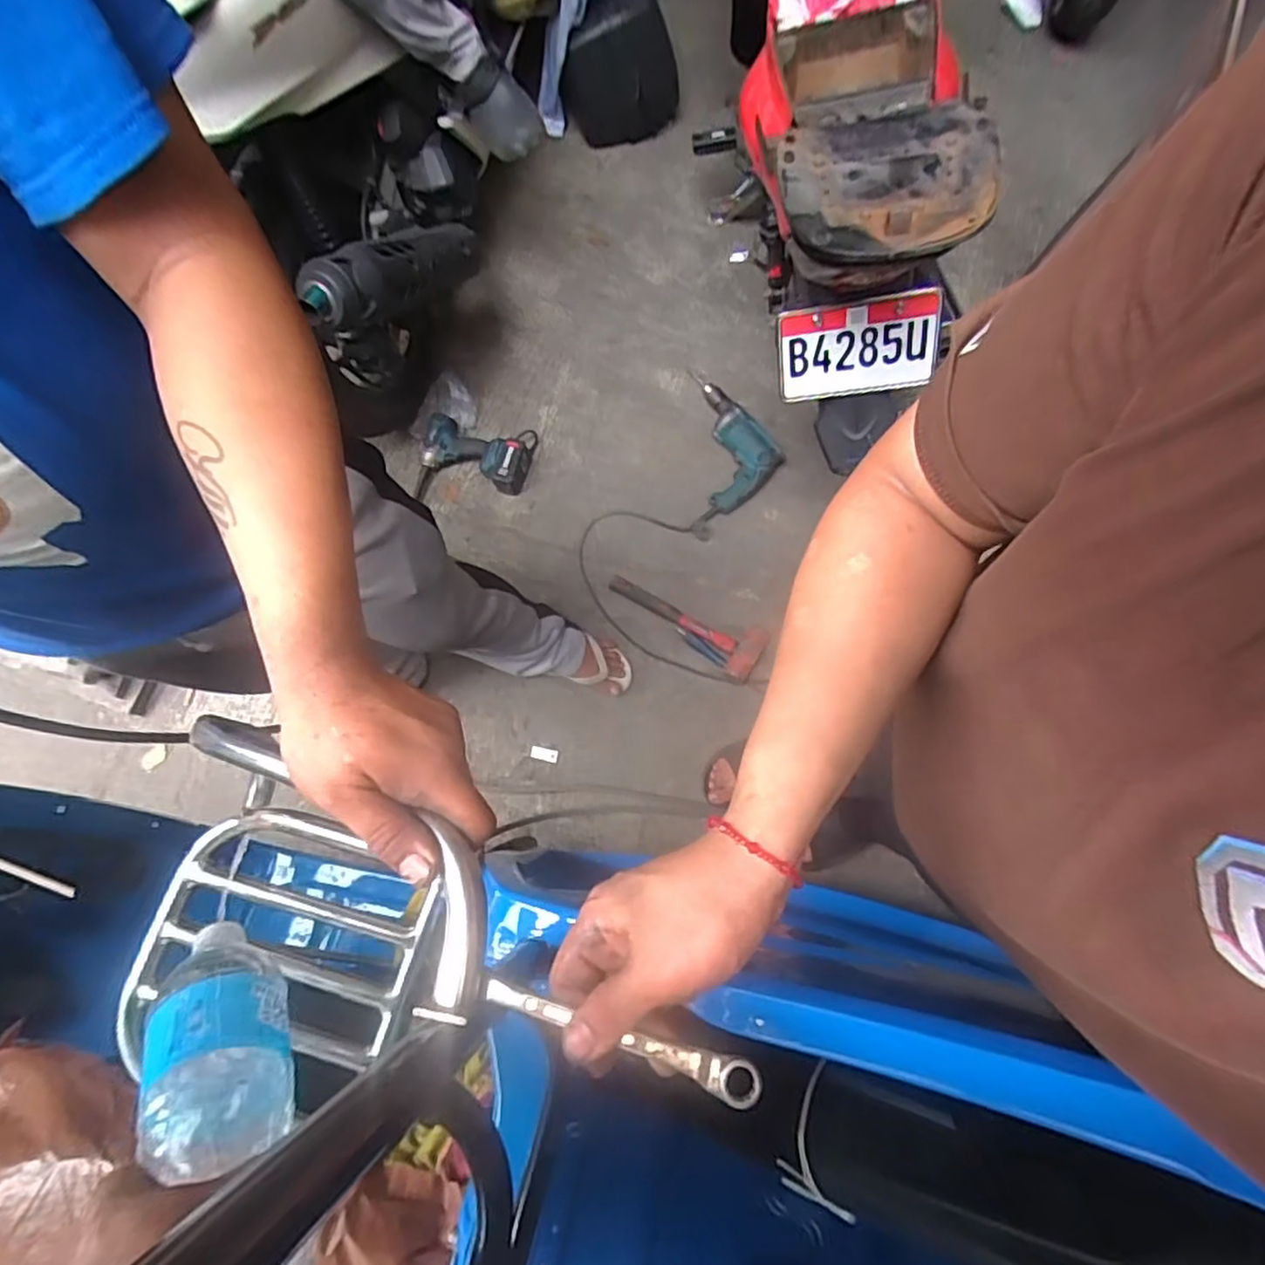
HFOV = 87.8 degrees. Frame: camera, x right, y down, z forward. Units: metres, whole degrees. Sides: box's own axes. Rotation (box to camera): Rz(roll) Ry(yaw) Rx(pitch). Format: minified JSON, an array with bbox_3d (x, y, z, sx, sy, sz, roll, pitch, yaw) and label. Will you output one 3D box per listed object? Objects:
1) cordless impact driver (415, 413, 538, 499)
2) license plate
[{"bbox_3d":[-0.368,-0.415,1.532,0.255,0.104,0.182,4,73,3],"label":"cordless impact driver"},{"bbox_3d":[0.354,-0.446,1.033,0.237,0.146,0.015,-6,45,8],"label":"license plate"}]

